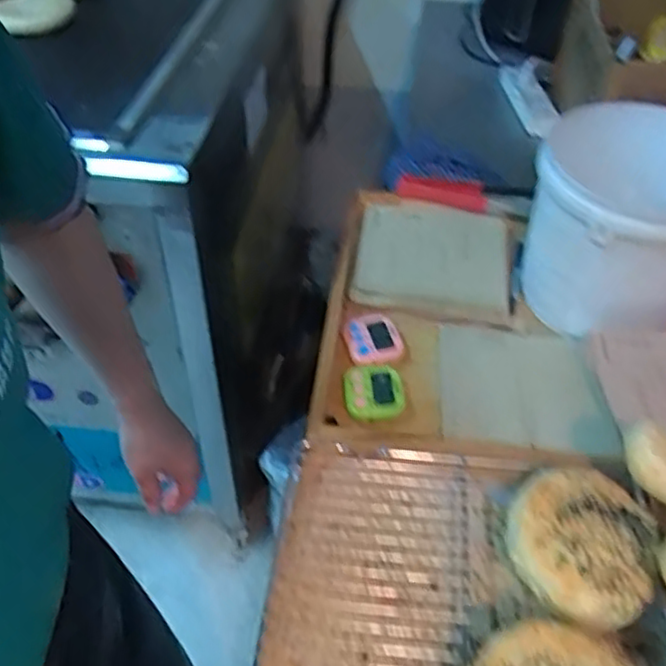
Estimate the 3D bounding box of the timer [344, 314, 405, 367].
[{"bbox_3d":[0.044,0.006,0.742,0.058,0.012,0.067,-15,47,-16],"label":"timer"}]

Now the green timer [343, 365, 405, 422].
[{"bbox_3d":[0.042,0.059,0.692,0.059,0.014,0.065,-6,45,-7],"label":"green timer"}]

